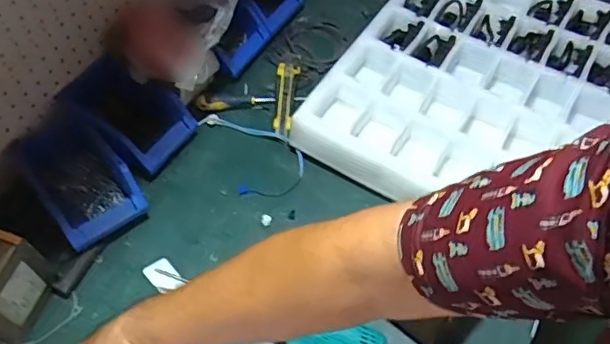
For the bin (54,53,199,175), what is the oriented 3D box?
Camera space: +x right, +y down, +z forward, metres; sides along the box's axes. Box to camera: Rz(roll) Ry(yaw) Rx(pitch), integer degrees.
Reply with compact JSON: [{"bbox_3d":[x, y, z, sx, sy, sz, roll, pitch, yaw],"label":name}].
[{"bbox_3d":[-0.271,-0.092,0.876,0.169,0.127,0.115,28,61,18],"label":"bin"}]

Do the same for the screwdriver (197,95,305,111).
[{"bbox_3d":[-0.091,-0.122,0.948,0.177,0.022,0.024,-6,56,-3],"label":"screwdriver"}]

